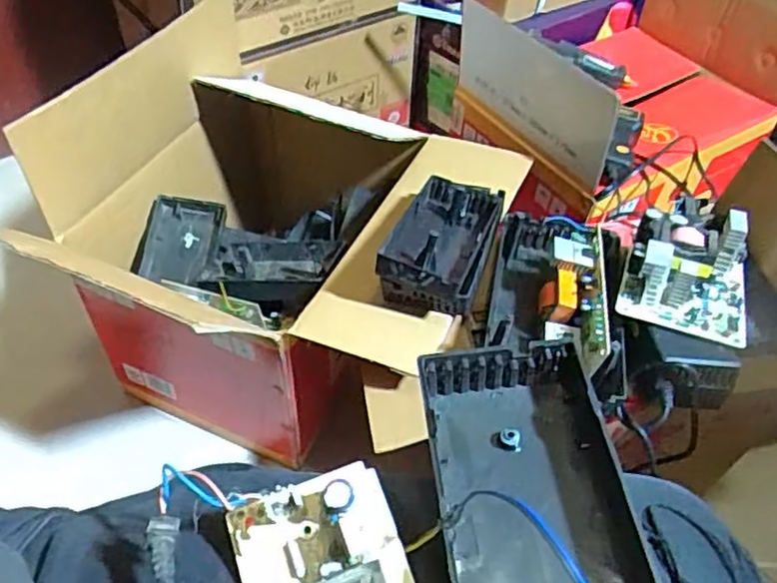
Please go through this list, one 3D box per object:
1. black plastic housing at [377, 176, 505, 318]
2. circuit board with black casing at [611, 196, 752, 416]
[{"bbox_3d":[0.056,-0.058,0.682,0.100,0.057,0.178,15,50,11],"label":"black plastic housing"},{"bbox_3d":[0.279,0.002,0.622,0.112,0.073,0.210,20,51,15],"label":"circuit board with black casing"}]

